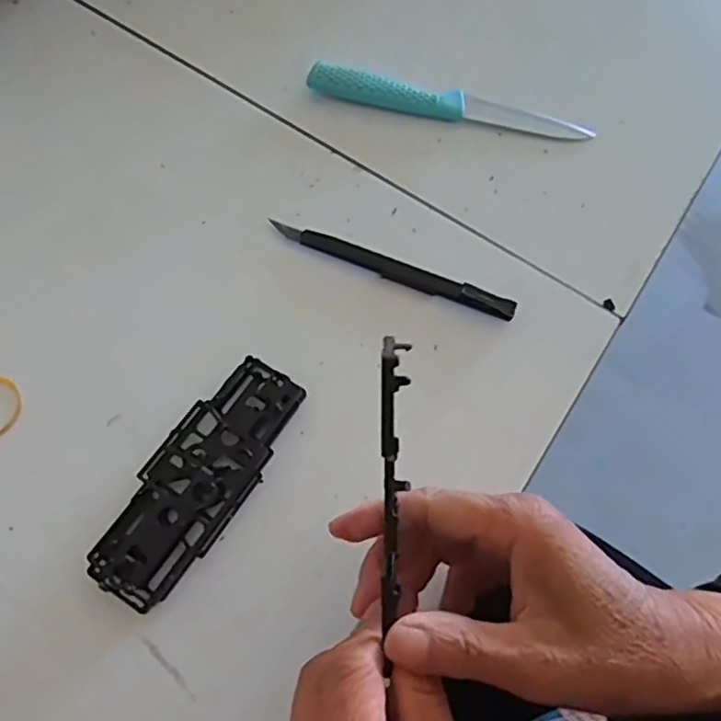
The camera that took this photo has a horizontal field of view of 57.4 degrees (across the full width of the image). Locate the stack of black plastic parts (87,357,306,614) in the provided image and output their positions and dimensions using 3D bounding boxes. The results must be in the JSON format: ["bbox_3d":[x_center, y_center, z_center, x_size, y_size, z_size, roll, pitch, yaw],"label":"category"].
[{"bbox_3d":[-0.076,0.056,0.318,0.047,0.011,0.126,33,69,11],"label":"stack of black plastic parts"}]

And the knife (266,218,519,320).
[{"bbox_3d":[0.018,-0.053,0.371,0.141,0.011,0.015,21,67,6],"label":"knife"}]

